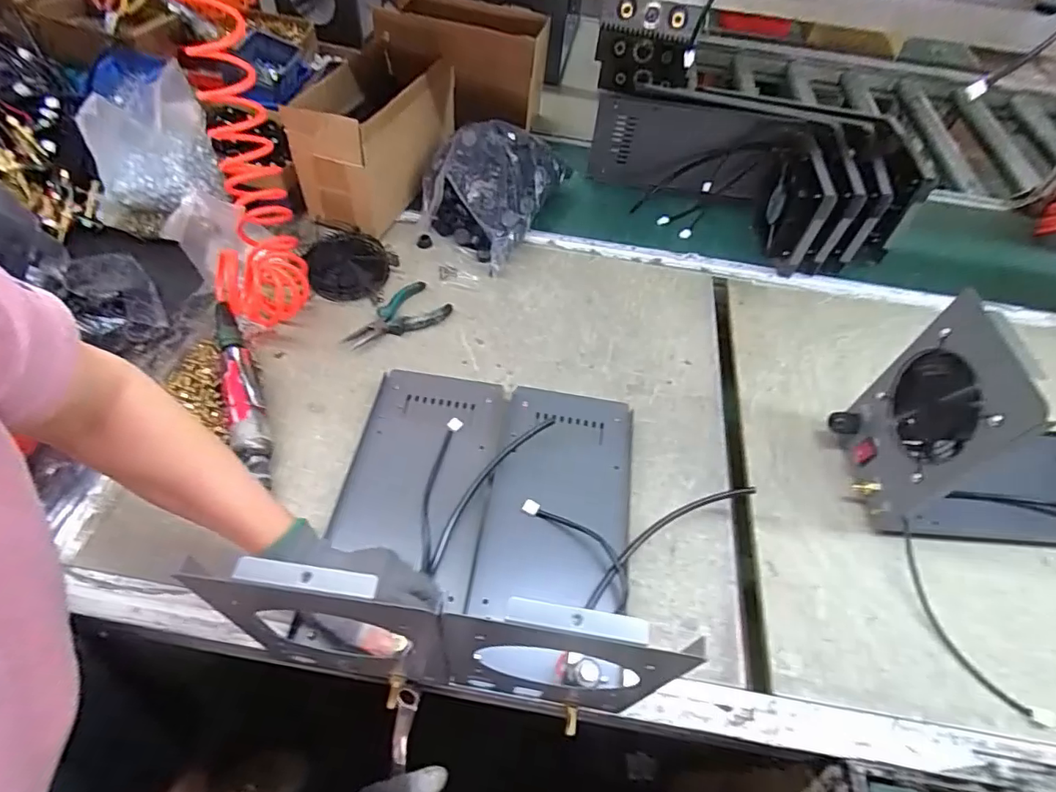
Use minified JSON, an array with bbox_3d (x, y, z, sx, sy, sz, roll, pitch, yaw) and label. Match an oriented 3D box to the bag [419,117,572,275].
[{"bbox_3d":[-0.069,-0.361,0.867,0.196,0.129,0.306,20,54,9],"label":"bag"}]

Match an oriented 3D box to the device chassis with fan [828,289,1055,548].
[{"bbox_3d":[0.578,0.044,0.561,0.376,0.235,0.149,5,53,-2],"label":"device chassis with fan"}]

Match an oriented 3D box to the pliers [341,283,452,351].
[{"bbox_3d":[-0.193,-0.114,0.759,0.147,0.016,0.087,-32,63,-25],"label":"pliers"}]

